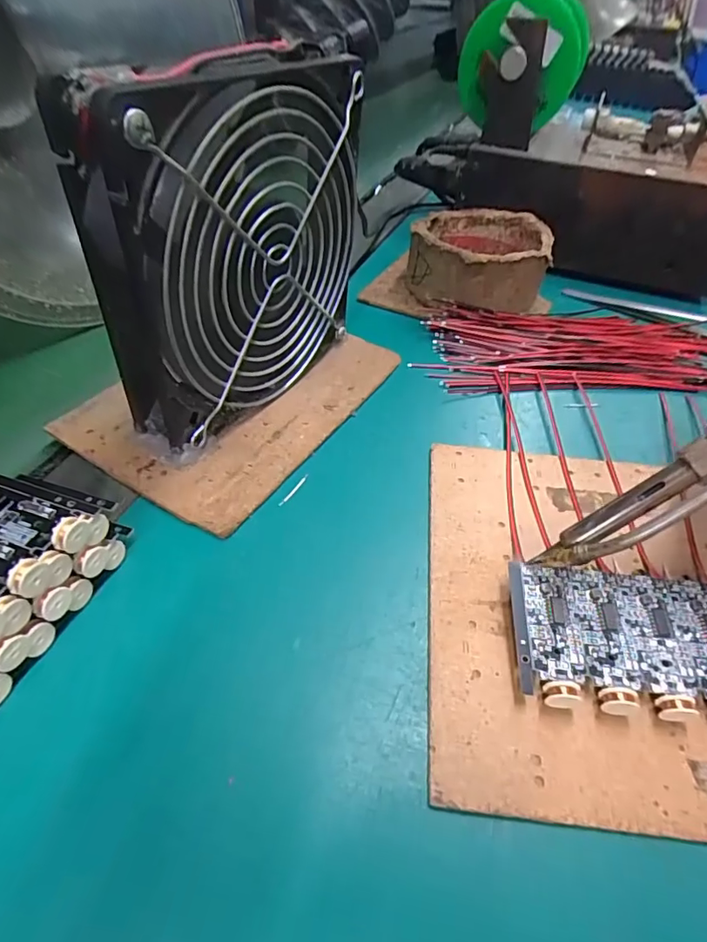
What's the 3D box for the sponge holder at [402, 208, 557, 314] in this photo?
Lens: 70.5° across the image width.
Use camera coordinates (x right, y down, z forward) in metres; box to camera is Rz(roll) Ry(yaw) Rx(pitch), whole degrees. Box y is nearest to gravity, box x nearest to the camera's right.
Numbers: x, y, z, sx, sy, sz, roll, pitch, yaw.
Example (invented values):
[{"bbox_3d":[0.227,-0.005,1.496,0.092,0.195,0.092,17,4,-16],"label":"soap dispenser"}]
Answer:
[{"bbox_3d":[0.076,-0.130,0.309,0.079,0.040,0.083,15,46,10],"label":"sponge holder"}]

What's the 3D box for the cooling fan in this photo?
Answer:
[{"bbox_3d":[-0.044,-0.078,0.191,0.029,0.124,0.124,27,49,19],"label":"cooling fan"}]

